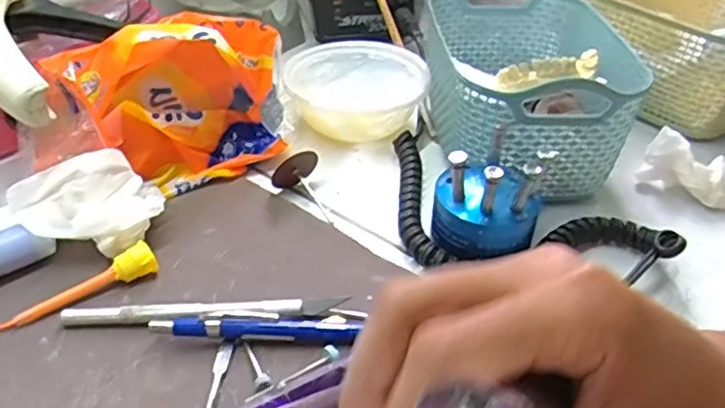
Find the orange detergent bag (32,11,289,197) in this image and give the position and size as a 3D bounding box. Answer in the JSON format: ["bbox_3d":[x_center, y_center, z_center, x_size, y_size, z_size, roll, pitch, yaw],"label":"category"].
[{"bbox_3d":[-0.117,-0.062,0.399,0.154,0.092,0.054,-20,44,-27],"label":"orange detergent bag"}]

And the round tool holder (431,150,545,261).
[{"bbox_3d":[0.069,-0.003,0.357,0.057,0.061,0.048,16,40,15],"label":"round tool holder"}]

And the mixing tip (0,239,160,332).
[{"bbox_3d":[-0.147,0.042,0.323,0.087,0.014,0.015,-23,45,-29],"label":"mixing tip"}]

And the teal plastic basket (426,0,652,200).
[{"bbox_3d":[0.111,-0.083,0.446,0.122,0.083,0.175,1,38,-3],"label":"teal plastic basket"}]

